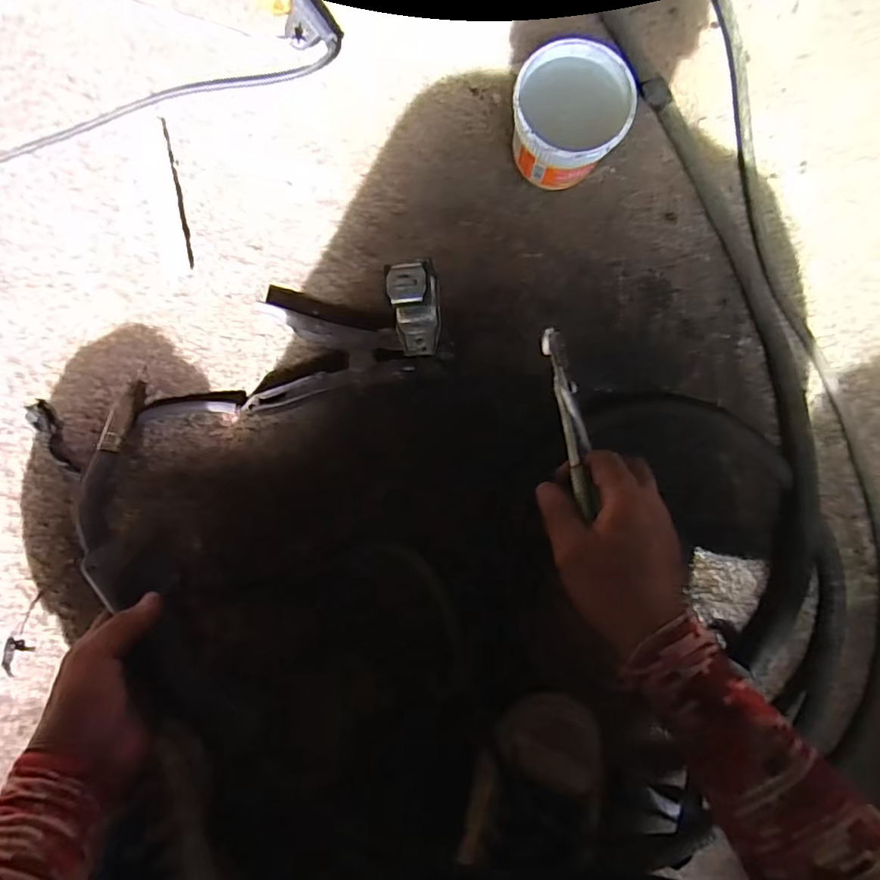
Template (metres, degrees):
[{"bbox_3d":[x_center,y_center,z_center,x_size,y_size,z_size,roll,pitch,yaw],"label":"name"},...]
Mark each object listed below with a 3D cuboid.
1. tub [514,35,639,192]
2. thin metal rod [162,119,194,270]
[{"bbox_3d":[0.104,-0.264,0.471,0.090,0.082,0.100,11,88,-1],"label":"tub"},{"bbox_3d":[-0.234,-0.221,0.493,0.006,0.004,0.136,-12,89,-2],"label":"thin metal rod"}]

